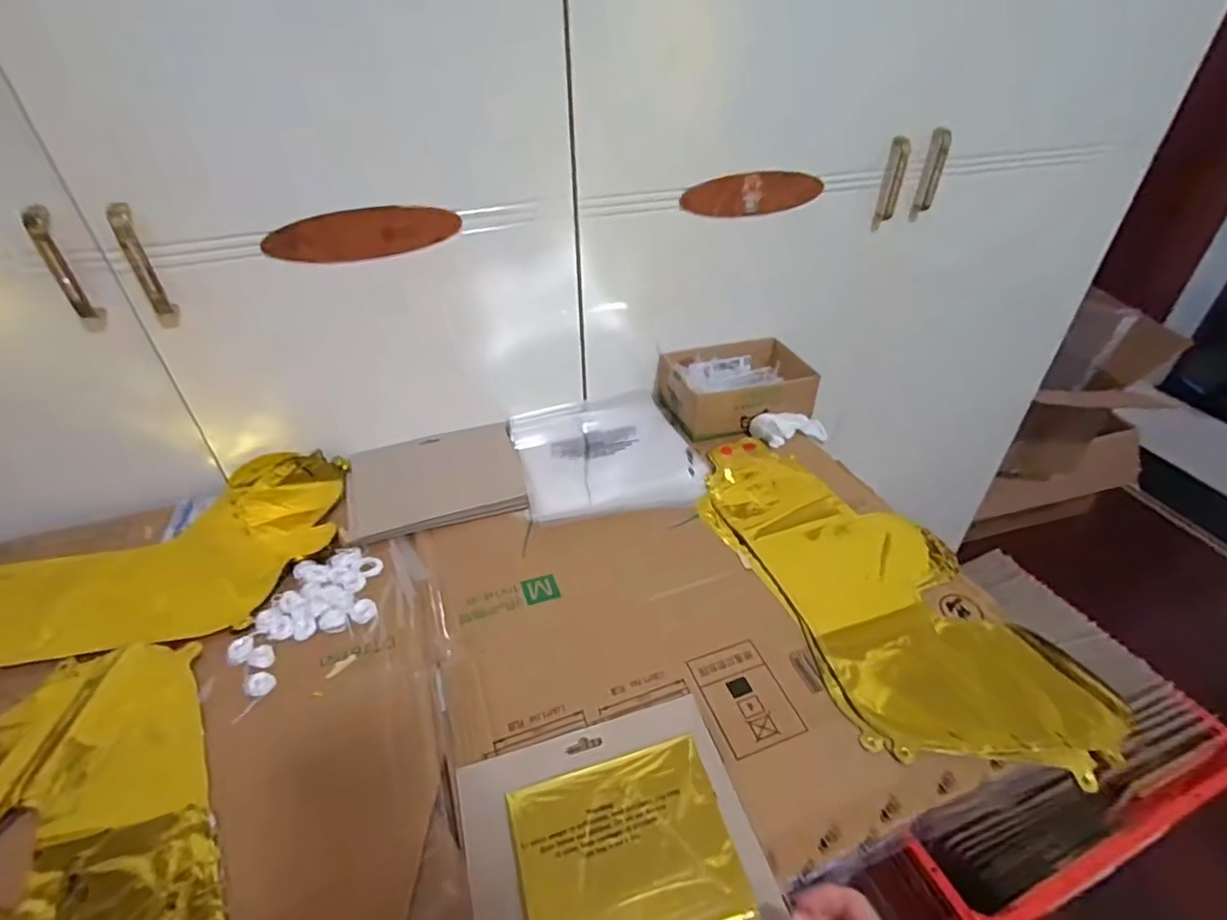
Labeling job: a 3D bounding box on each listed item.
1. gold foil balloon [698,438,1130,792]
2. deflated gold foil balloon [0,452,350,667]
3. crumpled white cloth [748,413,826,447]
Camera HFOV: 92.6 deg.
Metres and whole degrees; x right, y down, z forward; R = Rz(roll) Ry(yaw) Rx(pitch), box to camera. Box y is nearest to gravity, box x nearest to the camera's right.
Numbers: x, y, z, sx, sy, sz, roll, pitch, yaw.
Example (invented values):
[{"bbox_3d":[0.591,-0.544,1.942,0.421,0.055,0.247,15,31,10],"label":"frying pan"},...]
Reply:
[{"bbox_3d":[0.242,0.104,0.581,0.205,0.026,0.423,-15,40,-17],"label":"gold foil balloon"},{"bbox_3d":[-0.499,0.097,0.598,0.399,0.028,0.251,-9,38,-11],"label":"deflated gold foil balloon"},{"bbox_3d":[0.233,-0.042,0.769,0.107,0.039,0.028,-1,35,-21],"label":"crumpled white cloth"}]

